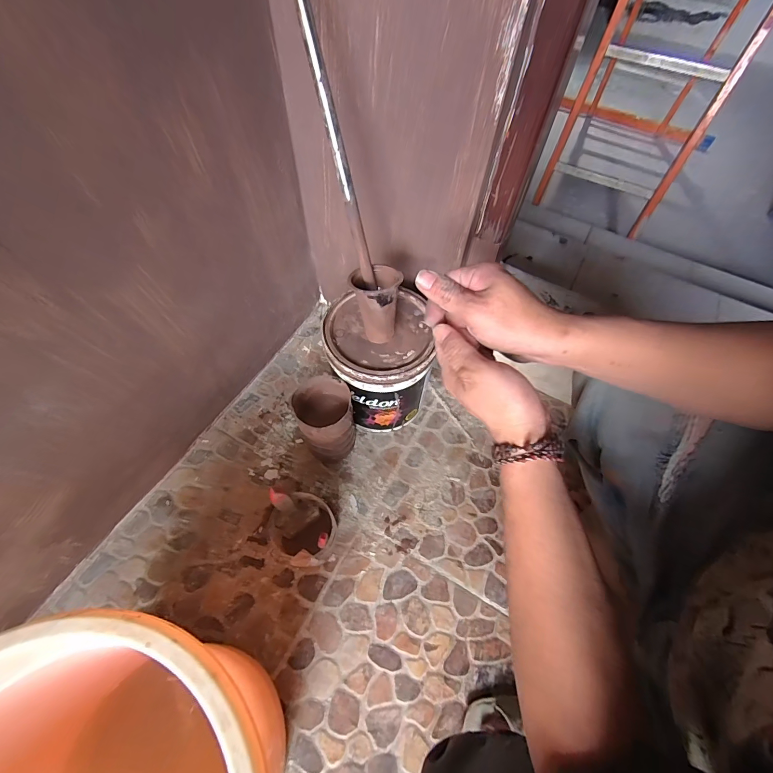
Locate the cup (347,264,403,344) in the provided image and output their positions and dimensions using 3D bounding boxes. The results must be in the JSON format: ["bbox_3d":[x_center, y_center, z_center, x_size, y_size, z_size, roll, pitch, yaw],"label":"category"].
[{"bbox_3d":[-0.017,-0.117,0.497,0.067,0.082,0.068,1,59,-2],"label":"cup"}]

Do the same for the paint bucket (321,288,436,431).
[{"bbox_3d":[-0.016,-0.025,0.615,0.164,0.195,0.177,-11,61,-9],"label":"paint bucket"}]

